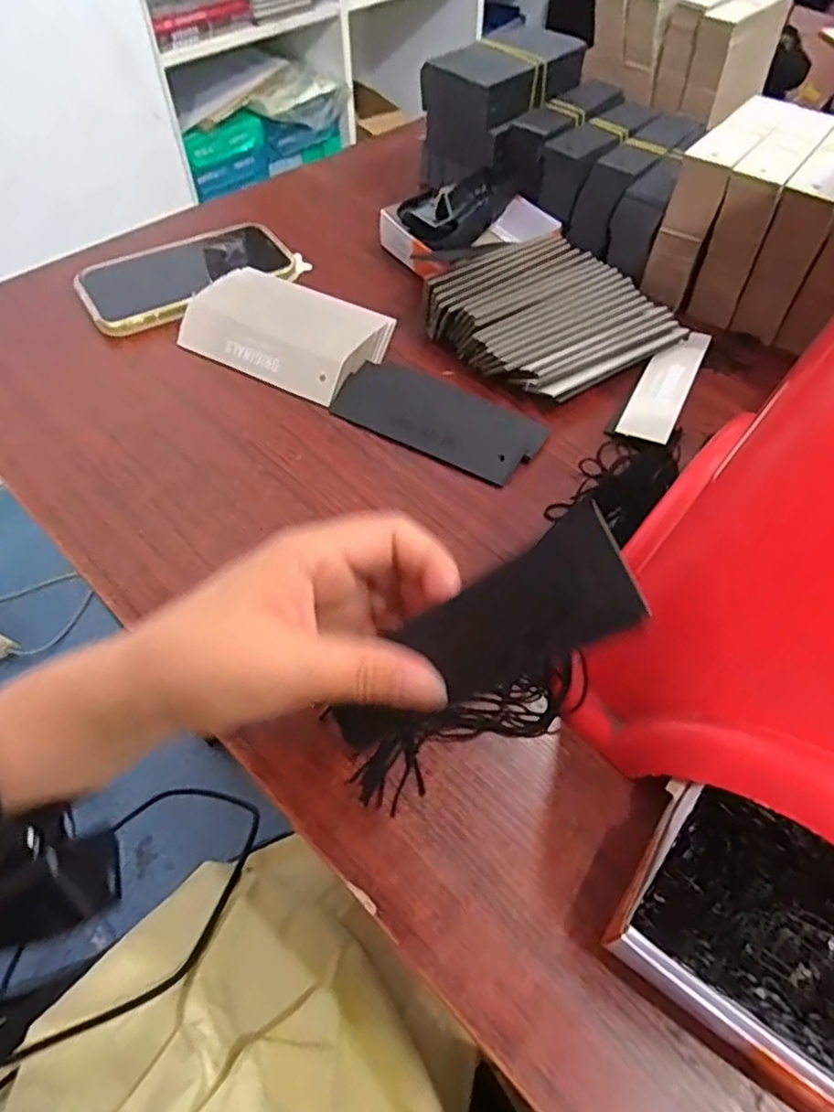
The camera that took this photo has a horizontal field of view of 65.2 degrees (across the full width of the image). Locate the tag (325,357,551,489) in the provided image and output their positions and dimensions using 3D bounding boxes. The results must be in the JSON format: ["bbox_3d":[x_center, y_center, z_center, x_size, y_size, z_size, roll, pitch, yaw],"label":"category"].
[{"bbox_3d":[0.013,-0.089,0.416,0.131,0.011,0.058,27,62,22],"label":"tag"}]

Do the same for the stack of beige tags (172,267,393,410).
[{"bbox_3d":[-0.092,-0.154,0.454,0.135,0.029,0.074,24,58,16],"label":"stack of beige tags"}]

